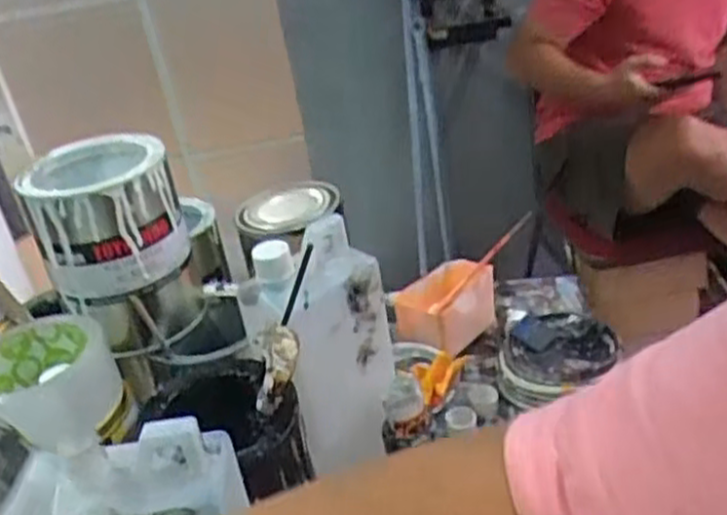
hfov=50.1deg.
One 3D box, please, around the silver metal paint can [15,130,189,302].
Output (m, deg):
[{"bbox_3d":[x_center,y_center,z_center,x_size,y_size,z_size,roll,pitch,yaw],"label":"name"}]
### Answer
[{"bbox_3d":[-0.194,-0.032,0.593,0.103,0.089,0.105,-20,31,-18],"label":"silver metal paint can"}]

